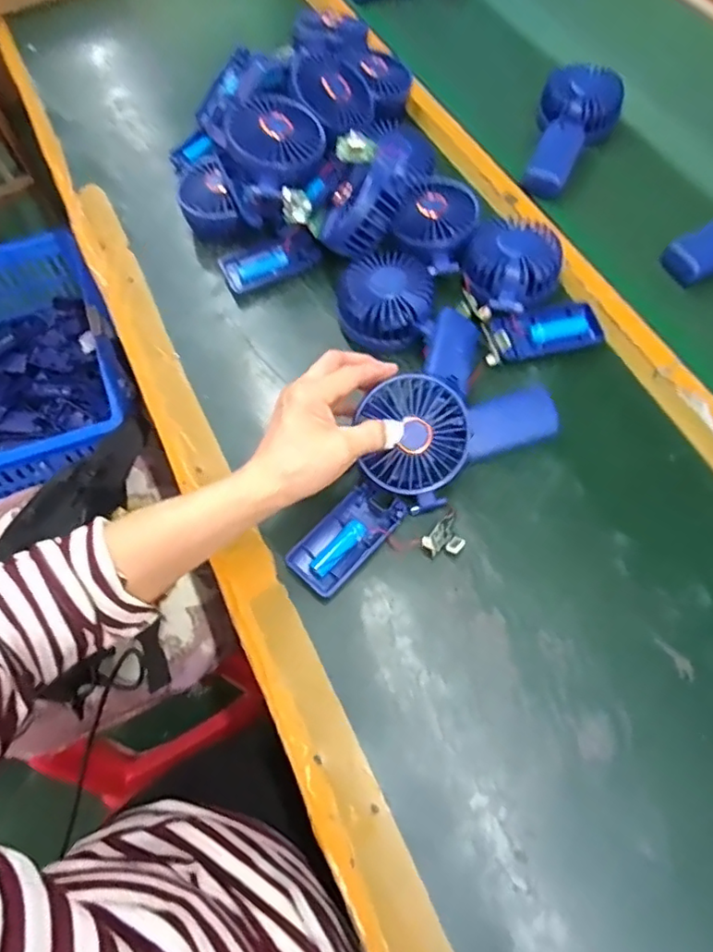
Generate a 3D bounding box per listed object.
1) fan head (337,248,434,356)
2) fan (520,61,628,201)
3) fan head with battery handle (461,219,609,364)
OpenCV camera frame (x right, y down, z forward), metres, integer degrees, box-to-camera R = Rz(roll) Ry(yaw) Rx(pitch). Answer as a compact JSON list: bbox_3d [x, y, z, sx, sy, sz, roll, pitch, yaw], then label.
[{"bbox_3d":[0.026,-0.156,0.520,0.082,0.042,0.088,1,63,0],"label":"fan head"},{"bbox_3d":[0.223,-0.366,0.631,0.082,0.042,0.158,26,78,12],"label":"fan"},{"bbox_3d":[0.146,-0.167,0.519,0.105,0.039,0.128,-15,64,-8],"label":"fan head with battery handle"}]

